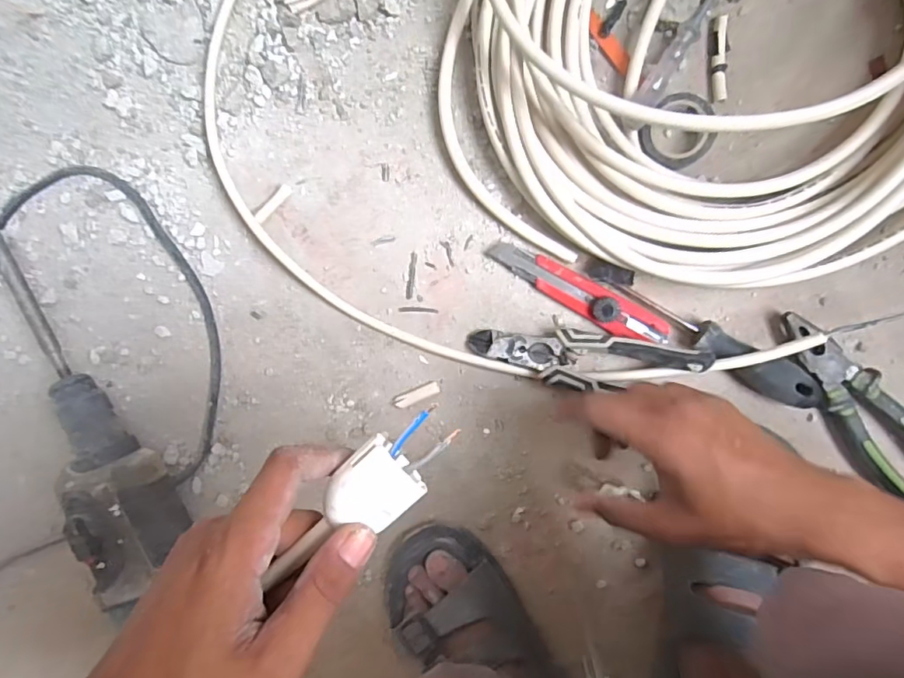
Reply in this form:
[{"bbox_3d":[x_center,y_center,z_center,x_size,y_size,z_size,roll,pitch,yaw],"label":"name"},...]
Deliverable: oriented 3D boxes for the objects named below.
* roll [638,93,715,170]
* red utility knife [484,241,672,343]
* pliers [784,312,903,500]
[{"bbox_3d":[0.180,-0.164,0.430,0.052,0.023,0.056,1,96,7],"label":"roll"},{"bbox_3d":[0.105,-0.039,0.455,0.162,0.022,0.030,29,99,3],"label":"red utility knife"},{"bbox_3d":[0.327,0.057,0.433,0.050,0.027,0.186,-41,90,9],"label":"pliers"}]

